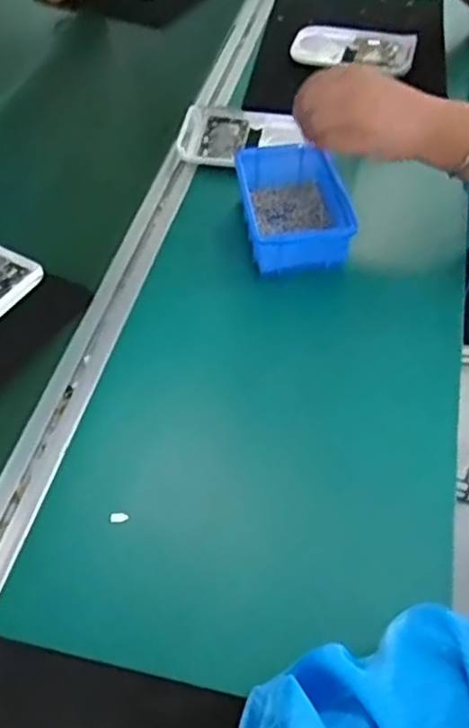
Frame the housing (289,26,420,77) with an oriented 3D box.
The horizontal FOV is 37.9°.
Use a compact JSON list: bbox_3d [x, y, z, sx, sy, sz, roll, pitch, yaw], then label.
[{"bbox_3d":[0.151,-0.403,0.874,0.158,0.026,0.090,22,54,18],"label":"housing"}]

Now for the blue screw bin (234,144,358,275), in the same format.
[{"bbox_3d":[0.057,-0.153,0.679,0.099,0.053,0.145,-7,53,-4],"label":"blue screw bin"}]

